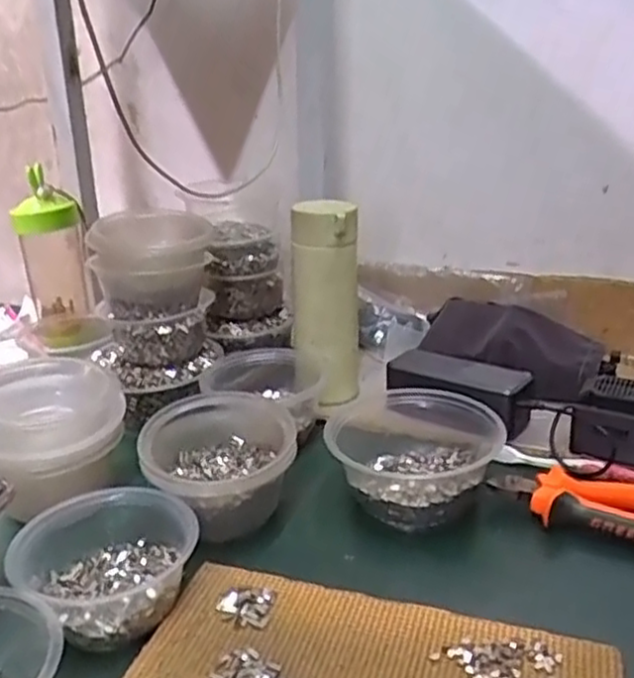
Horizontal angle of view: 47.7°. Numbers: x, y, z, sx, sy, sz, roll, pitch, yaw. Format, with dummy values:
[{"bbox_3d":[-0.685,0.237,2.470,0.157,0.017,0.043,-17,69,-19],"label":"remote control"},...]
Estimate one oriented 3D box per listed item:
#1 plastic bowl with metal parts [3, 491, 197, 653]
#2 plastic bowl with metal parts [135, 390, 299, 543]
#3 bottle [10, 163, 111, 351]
[{"bbox_3d":[-0.139,0.144,0.476,0.111,0.052,0.111,-1,22,0],"label":"plastic bowl with metal parts"},{"bbox_3d":[-0.073,0.096,0.560,0.110,0.067,0.116,-1,22,1],"label":"plastic bowl with metal parts"},{"bbox_3d":[-0.309,-0.087,0.853,0.079,0.197,0.091,-11,23,-22],"label":"bottle"}]

